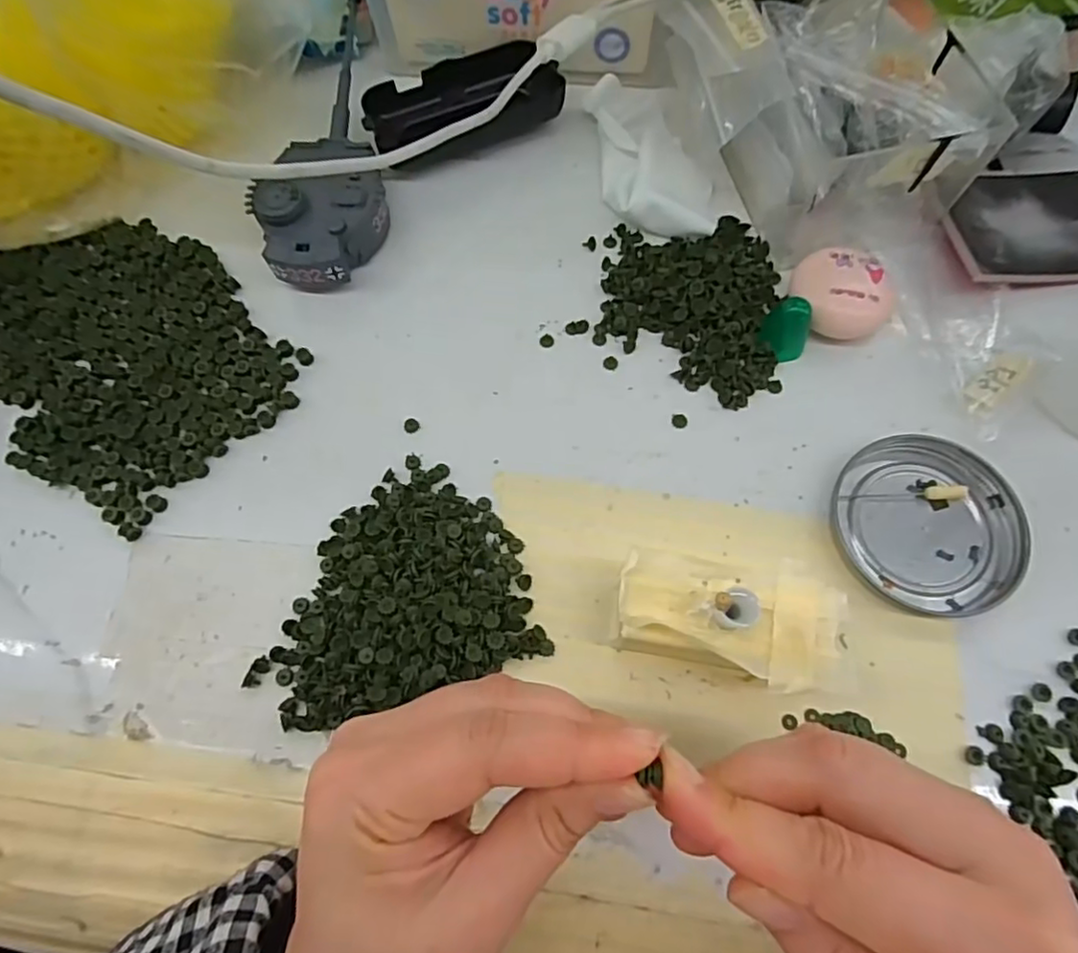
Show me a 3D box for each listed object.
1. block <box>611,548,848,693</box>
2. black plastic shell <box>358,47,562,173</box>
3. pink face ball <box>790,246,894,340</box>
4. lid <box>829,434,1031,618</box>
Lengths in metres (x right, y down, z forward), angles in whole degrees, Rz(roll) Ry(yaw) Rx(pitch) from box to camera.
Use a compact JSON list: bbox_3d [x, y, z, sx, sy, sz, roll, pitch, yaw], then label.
[{"bbox_3d":[0.073,0.058,0.247,0.085,0.038,0.048,4,70,3],"label":"block"},{"bbox_3d":[-0.045,-0.217,0.363,0.108,0.029,0.046,-20,70,-6],"label":"black plastic shell"},{"bbox_3d":[0.147,-0.089,0.307,0.038,0.020,0.045,-22,71,-6],"label":"pink face ball"},{"bbox_3d":[0.169,0.020,0.274,0.077,0.008,0.075,7,70,4],"label":"lid"}]

